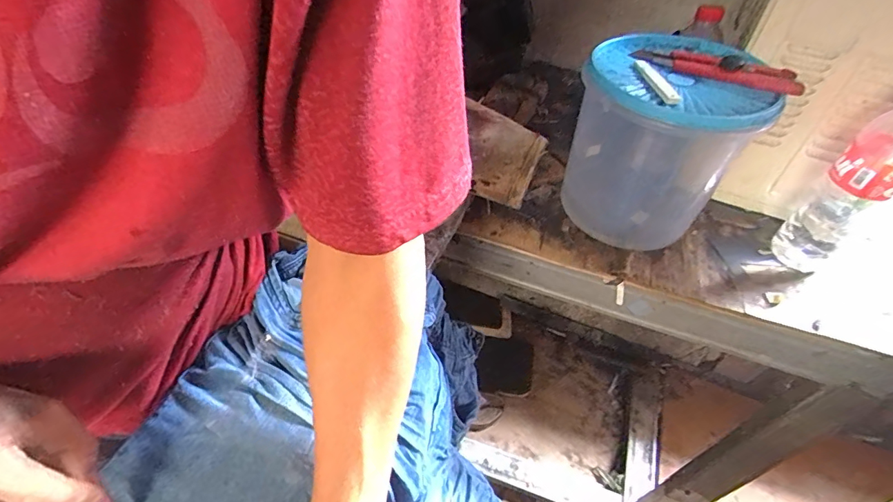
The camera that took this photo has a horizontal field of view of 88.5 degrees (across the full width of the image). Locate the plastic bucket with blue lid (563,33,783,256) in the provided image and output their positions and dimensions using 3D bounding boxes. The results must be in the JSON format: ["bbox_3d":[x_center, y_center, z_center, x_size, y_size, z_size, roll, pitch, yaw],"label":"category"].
[{"bbox_3d":[0.224,-0.112,0.524,0.147,0.201,0.150,3,46,-3],"label":"plastic bucket with blue lid"}]

